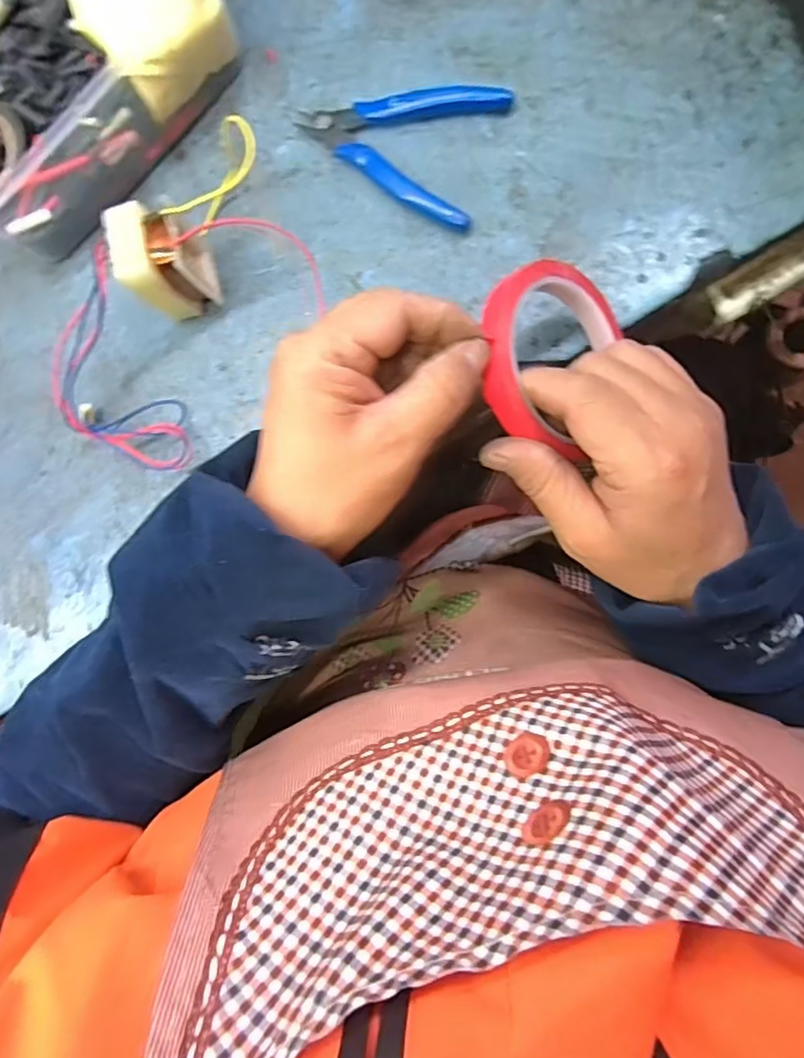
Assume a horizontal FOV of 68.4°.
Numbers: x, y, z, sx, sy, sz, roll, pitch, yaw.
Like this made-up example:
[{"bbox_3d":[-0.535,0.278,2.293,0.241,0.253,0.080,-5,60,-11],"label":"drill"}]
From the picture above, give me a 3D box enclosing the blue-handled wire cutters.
[{"bbox_3d":[-0.004,-0.232,0.347,0.118,0.011,0.082,21,92,9],"label":"blue-handled wire cutters"}]

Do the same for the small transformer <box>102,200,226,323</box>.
[{"bbox_3d":[-0.134,-0.151,0.342,0.040,0.061,0.047,-5,88,9],"label":"small transformer"}]

